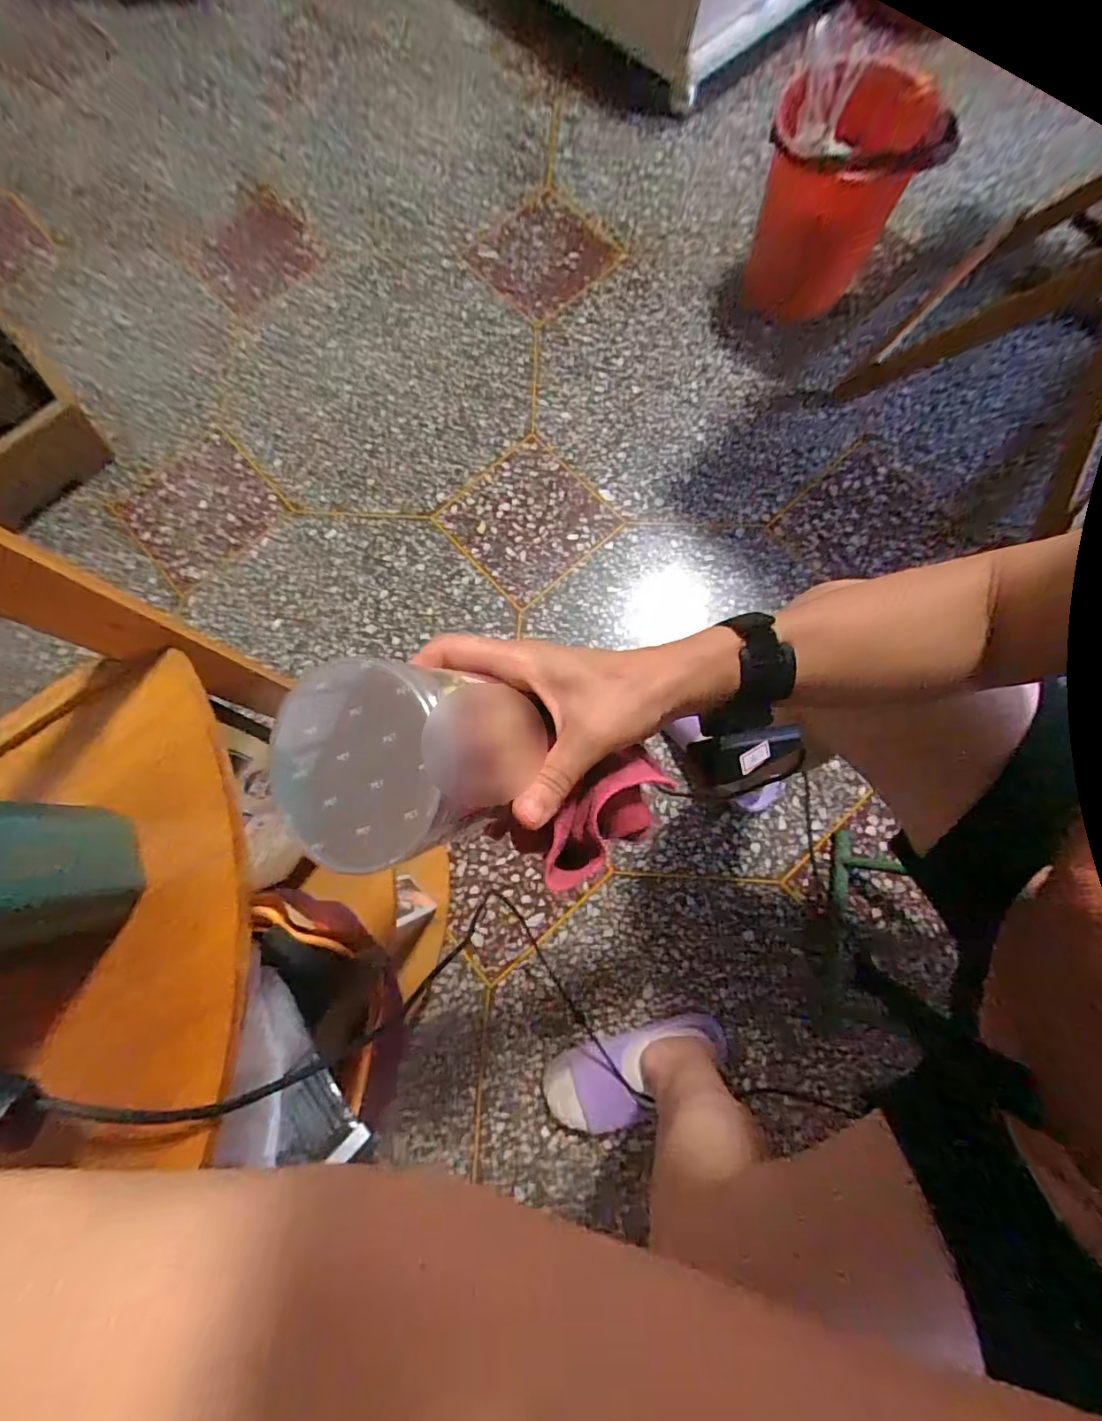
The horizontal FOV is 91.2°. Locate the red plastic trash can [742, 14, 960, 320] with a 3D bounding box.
[{"bbox_3d":[0.441,-0.810,0.886,0.213,0.305,0.190,22,79,6],"label":"red plastic trash can"}]

